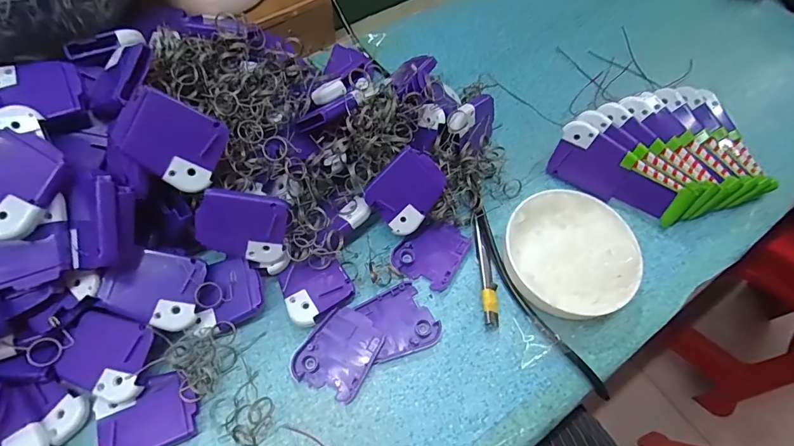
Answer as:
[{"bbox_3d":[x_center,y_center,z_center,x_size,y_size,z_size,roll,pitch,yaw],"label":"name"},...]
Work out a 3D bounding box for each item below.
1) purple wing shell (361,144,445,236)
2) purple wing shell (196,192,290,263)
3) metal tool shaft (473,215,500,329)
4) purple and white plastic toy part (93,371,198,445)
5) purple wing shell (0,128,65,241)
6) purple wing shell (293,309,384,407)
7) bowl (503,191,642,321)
[{"bbox_3d":[0.009,-0.026,0.336,0.049,0.008,0.062,42,95,-6],"label":"purple wing shell"},{"bbox_3d":[-0.113,0.004,0.301,0.061,0.053,0.006,6,27,-14],"label":"purple wing shell"},{"bbox_3d":[0.074,0.038,0.339,0.015,0.012,0.093,2,64,-3],"label":"metal tool shaft"},{"bbox_3d":[-0.170,0.133,0.279,0.058,0.011,0.046,-22,67,-13],"label":"purple and white plastic toy part"},{"bbox_3d":[-0.240,-0.026,0.255,0.055,0.017,0.057,30,66,11],"label":"purple wing shell"},{"bbox_3d":[-0.043,0.096,0.310,0.052,0.005,0.060,28,65,10],"label":"purple wing shell"},{"bbox_3d":[0.139,0.025,0.339,0.106,0.025,0.103,1,64,-3],"label":"bowl"}]

